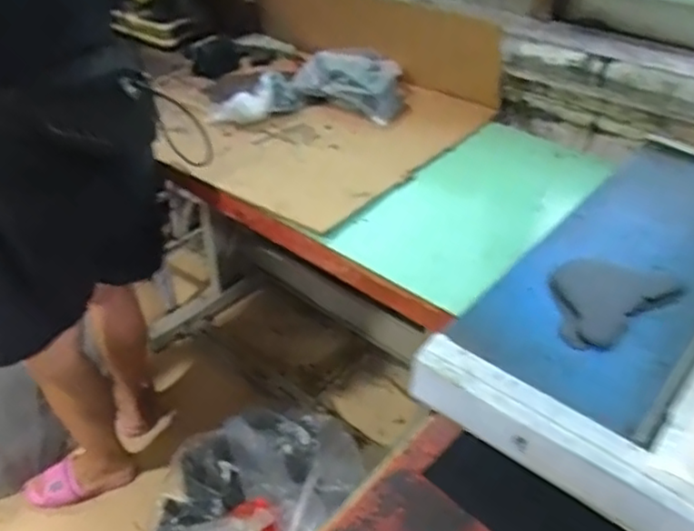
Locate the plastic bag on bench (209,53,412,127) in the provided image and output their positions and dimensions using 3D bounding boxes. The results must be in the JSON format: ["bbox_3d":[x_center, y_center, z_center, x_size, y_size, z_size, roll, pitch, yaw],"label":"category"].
[{"bbox_3d":[-0.069,-0.365,1.353,0.374,0.089,0.197,4,39,5],"label":"plastic bag on bench"}]

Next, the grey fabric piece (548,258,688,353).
[{"bbox_3d":[0.241,0.028,0.624,0.138,0.015,0.089,-24,44,-26],"label":"grey fabric piece"}]

